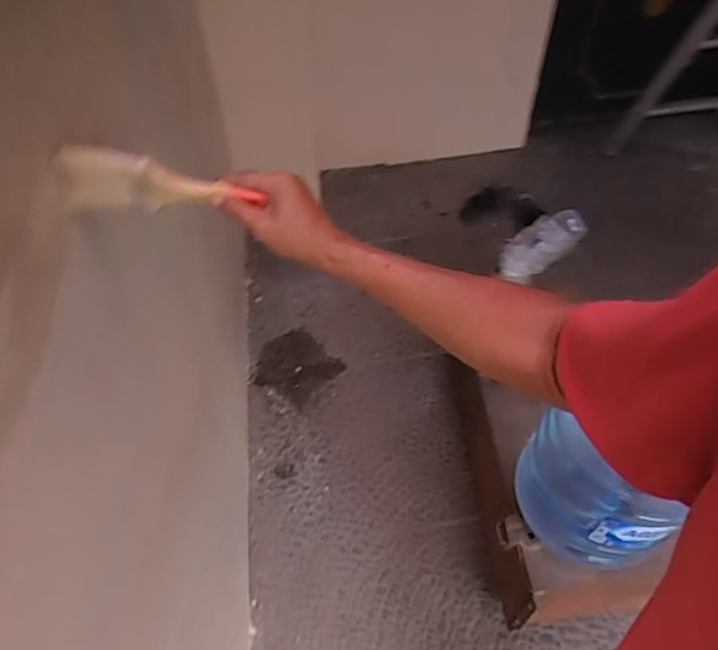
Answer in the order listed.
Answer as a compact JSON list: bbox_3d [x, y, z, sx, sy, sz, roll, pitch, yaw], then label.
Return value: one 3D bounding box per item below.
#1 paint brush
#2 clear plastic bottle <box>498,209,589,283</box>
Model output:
[{"bbox_3d":[-0.197,-0.135,0.566,0.177,0.068,0.021,4,52,-6],"label":"paint brush"},{"bbox_3d":[0.379,-0.166,1.215,0.191,0.072,0.076,-37,52,18],"label":"clear plastic bottle"}]

